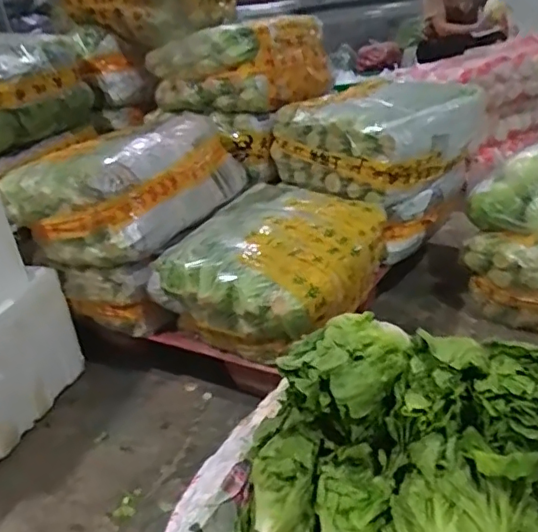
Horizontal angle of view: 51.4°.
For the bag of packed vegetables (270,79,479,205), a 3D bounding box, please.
[{"bbox_3d":[0.319,-0.368,1.557,0.484,0.202,0.396,-27,32,-35],"label":"bag of packed vegetables"}]

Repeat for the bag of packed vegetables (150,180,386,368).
[{"bbox_3d":[0.023,-0.012,1.282,0.394,0.199,0.437,9,30,31],"label":"bag of packed vegetables"}]

